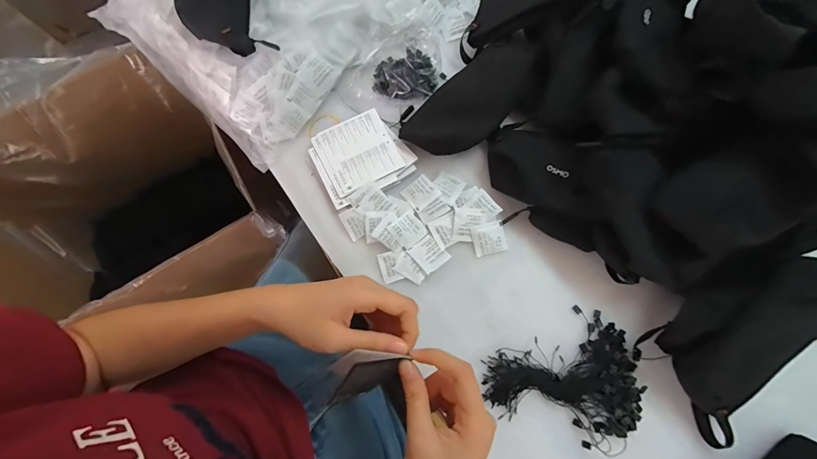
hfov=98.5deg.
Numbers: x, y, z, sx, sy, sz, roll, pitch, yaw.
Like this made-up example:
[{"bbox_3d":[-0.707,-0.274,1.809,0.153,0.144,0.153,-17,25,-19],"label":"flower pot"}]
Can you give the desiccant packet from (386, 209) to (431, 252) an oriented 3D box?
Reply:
[{"bbox_3d":[0.000,0.001,0.448,0.041,0.006,0.039,-40,77,-7],"label":"desiccant packet"}]

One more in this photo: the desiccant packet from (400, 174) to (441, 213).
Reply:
[{"bbox_3d":[0.016,-0.049,0.464,0.040,0.005,0.037,-38,77,-7],"label":"desiccant packet"}]

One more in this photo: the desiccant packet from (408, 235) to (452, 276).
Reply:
[{"bbox_3d":[0.026,0.031,0.443,0.038,0.004,0.041,-39,77,-7],"label":"desiccant packet"}]

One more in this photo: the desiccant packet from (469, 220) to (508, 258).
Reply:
[{"bbox_3d":[0.102,0.012,0.443,0.041,0.009,0.037,-15,75,-1],"label":"desiccant packet"}]

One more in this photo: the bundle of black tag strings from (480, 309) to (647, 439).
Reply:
[{"bbox_3d":[0.182,0.179,0.395,0.172,0.014,0.121,-22,76,-3],"label":"bundle of black tag strings"}]

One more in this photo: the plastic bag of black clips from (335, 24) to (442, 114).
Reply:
[{"bbox_3d":[-0.016,-0.225,0.494,0.159,0.035,0.107,-39,77,-7],"label":"plastic bag of black clips"}]

